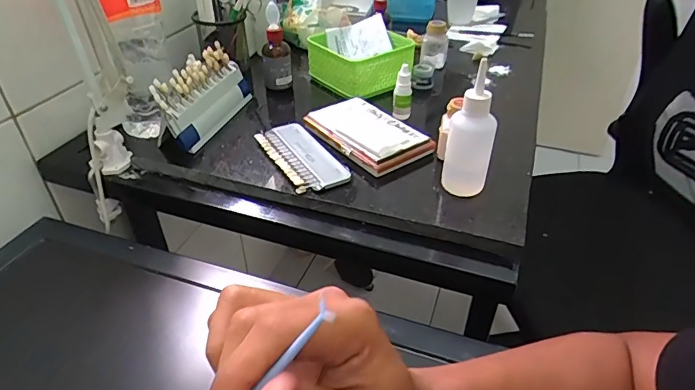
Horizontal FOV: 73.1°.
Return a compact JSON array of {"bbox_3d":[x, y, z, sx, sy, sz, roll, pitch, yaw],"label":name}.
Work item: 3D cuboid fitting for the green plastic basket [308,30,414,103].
[{"bbox_3d":[0.026,-0.208,0.738,0.139,0.063,0.132,-19,42,-24],"label":"green plastic basket"}]

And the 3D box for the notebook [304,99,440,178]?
[{"bbox_3d":[0.026,-0.082,0.598,0.091,0.027,0.149,-24,44,-29],"label":"notebook"}]

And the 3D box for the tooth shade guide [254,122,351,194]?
[{"bbox_3d":[-0.057,-0.048,0.572,0.066,0.010,0.148,-19,42,-23],"label":"tooth shade guide"}]

